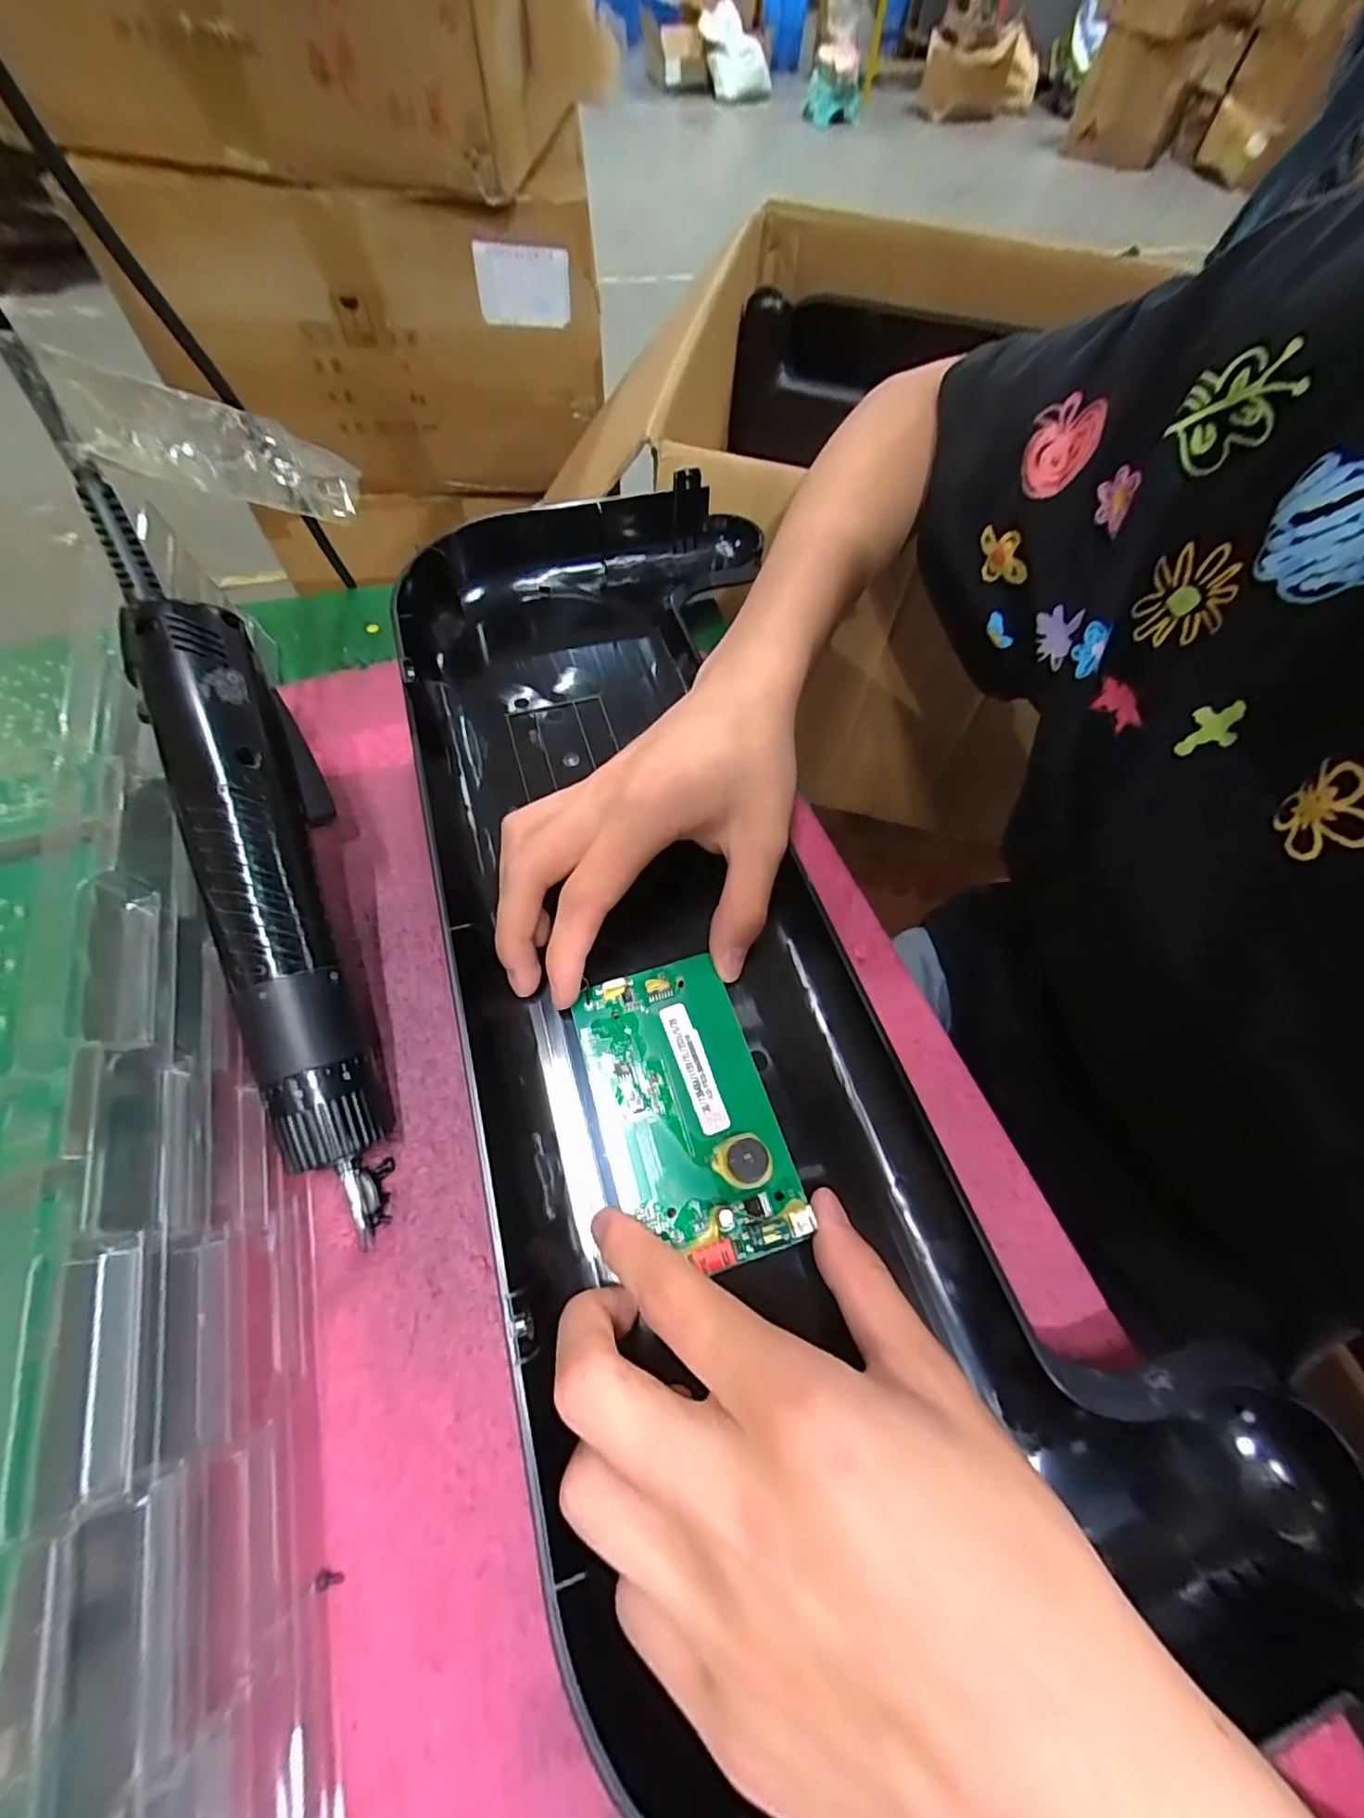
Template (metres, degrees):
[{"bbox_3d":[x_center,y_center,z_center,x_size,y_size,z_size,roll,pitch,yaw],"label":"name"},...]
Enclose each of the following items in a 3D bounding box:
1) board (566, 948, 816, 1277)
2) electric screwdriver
[{"bbox_3d":[0.001,0.068,0.215,0.061,0.010,0.104,-14,63,-11],"label":"board"},{"bbox_3d":[-0.146,-0.012,0.206,0.043,0.029,0.247,-18,88,-13],"label":"electric screwdriver"}]

